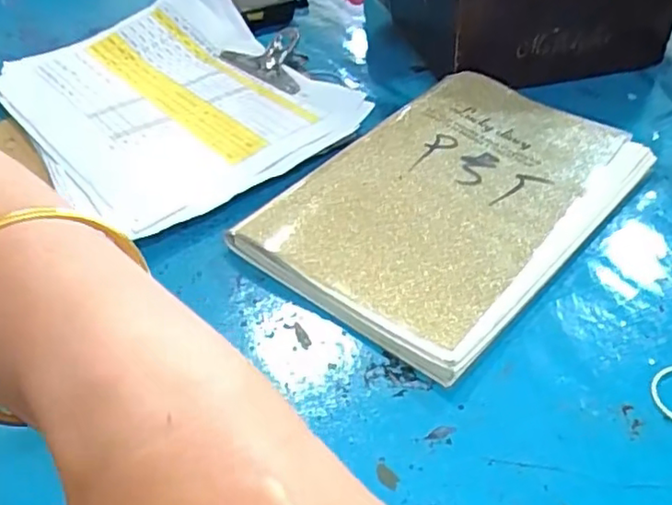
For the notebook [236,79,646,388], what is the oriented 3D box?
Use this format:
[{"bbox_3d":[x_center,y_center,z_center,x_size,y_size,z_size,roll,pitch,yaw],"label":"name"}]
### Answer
[{"bbox_3d":[0.074,-0.042,0.433,0.187,0.026,0.257,30,52,32],"label":"notebook"}]

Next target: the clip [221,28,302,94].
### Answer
[{"bbox_3d":[-0.056,-0.184,0.586,0.059,0.026,0.111,-28,47,-24],"label":"clip"}]

